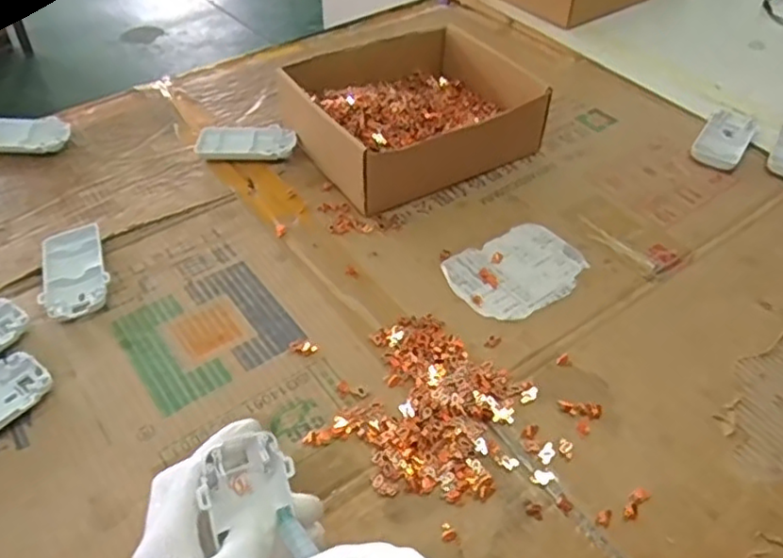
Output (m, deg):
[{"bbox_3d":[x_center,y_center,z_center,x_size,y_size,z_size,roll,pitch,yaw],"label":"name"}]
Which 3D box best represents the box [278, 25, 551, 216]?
[{"bbox_3d":[0.019,-0.171,0.655,0.217,0.064,0.190,-26,53,-23],"label":"box"}]

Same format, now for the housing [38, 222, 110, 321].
[{"bbox_3d":[-0.254,-0.006,0.522,0.049,0.014,0.093,-18,50,-17],"label":"housing"}]

